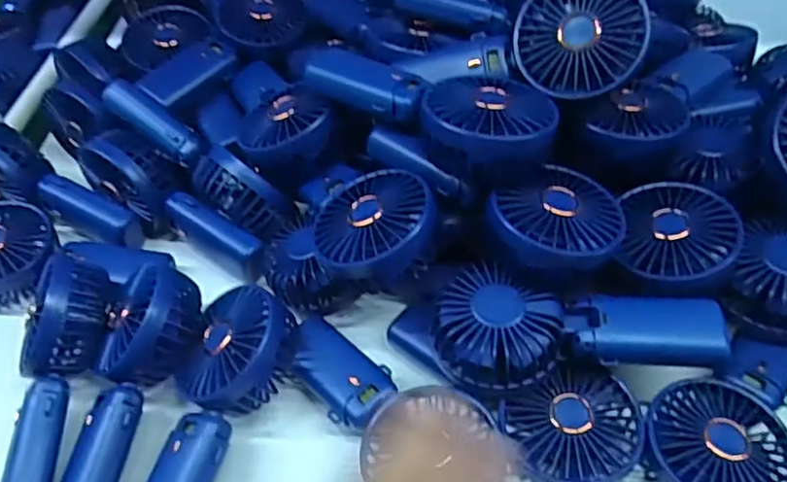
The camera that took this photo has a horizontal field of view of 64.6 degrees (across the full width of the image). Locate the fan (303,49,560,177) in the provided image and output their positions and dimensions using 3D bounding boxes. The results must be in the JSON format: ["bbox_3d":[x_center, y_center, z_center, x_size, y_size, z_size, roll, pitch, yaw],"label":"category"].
[{"bbox_3d":[0.024,-0.098,0.417,0.175,0.032,0.072,34,60,26],"label":"fan"}]

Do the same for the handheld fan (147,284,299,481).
[{"bbox_3d":[-0.120,0.114,0.403,0.072,0.053,0.178,14,66,14],"label":"handheld fan"}]

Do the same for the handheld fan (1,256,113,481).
[{"bbox_3d":[-0.226,0.098,0.417,0.036,0.068,0.175,-1,61,1],"label":"handheld fan"}]

